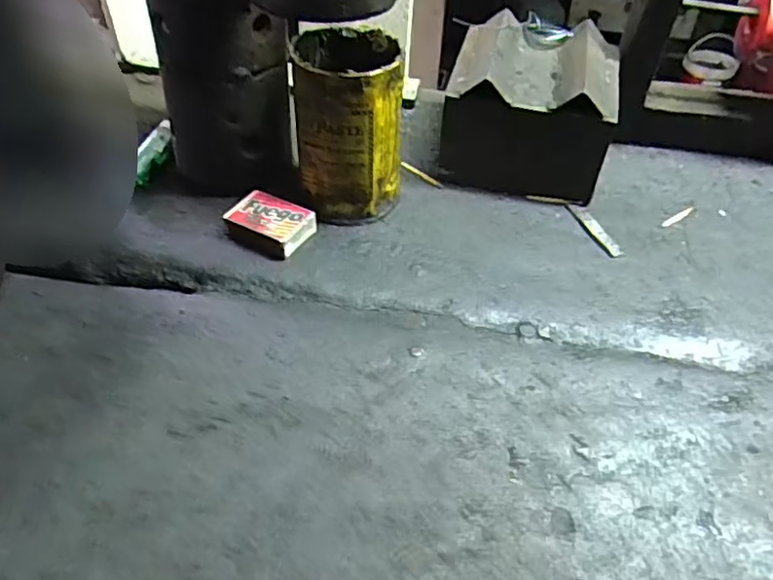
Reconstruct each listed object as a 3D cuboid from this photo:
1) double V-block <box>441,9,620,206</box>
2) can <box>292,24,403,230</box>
[{"bbox_3d":[0.113,-0.143,0.493,0.117,0.095,0.118,12,44,12],"label":"double V-block"},{"bbox_3d":[-0.026,-0.111,0.440,0.068,0.116,0.072,-3,43,-4],"label":"can"}]

